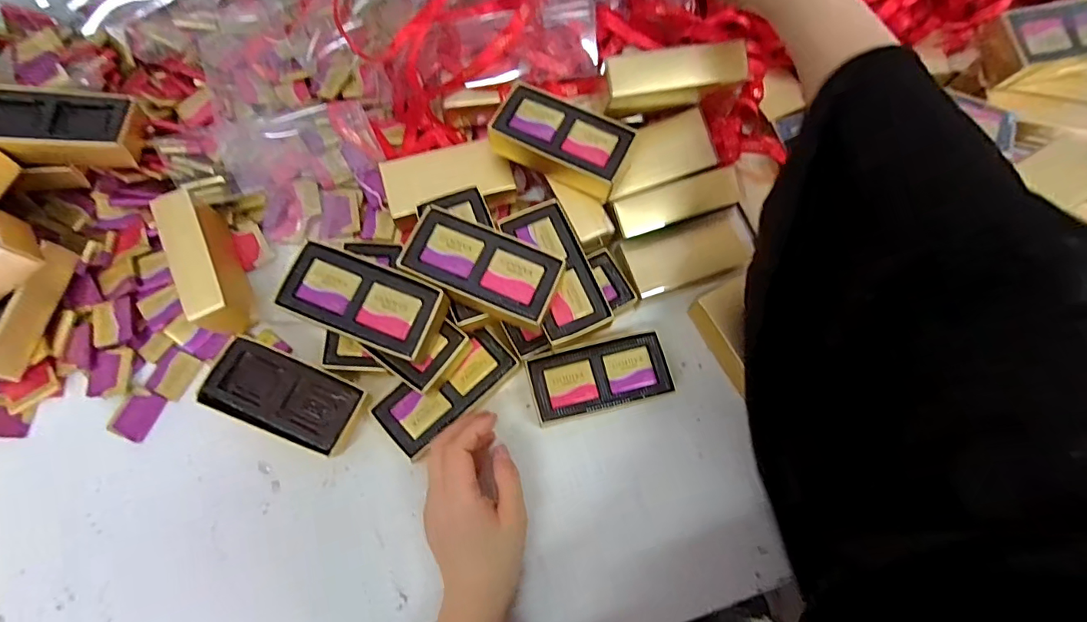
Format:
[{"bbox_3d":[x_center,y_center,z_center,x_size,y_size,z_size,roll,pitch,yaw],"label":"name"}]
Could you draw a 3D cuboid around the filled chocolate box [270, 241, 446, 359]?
[{"bbox_3d":[-0.132,-0.006,0.367,0.108,0.025,0.056,21,73,6],"label":"filled chocolate box"}]

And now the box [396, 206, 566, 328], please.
[{"bbox_3d":[-0.046,-0.032,0.378,0.115,0.028,0.061,23,73,7],"label":"box"}]

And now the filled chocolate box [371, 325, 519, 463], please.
[{"bbox_3d":[-0.077,0.063,0.407,0.113,0.031,0.054,-41,77,-13],"label":"filled chocolate box"}]

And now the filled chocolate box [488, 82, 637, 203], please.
[{"bbox_3d":[0.015,-0.142,0.421,0.111,0.033,0.064,24,73,7],"label":"filled chocolate box"}]

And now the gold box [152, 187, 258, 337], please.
[{"bbox_3d":[-0.279,-0.037,0.416,0.031,0.055,0.125,-27,74,-9],"label":"gold box"}]

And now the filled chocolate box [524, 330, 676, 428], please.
[{"bbox_3d":[0.045,0.057,0.416,0.111,0.029,0.053,-14,76,-4],"label":"filled chocolate box"}]

